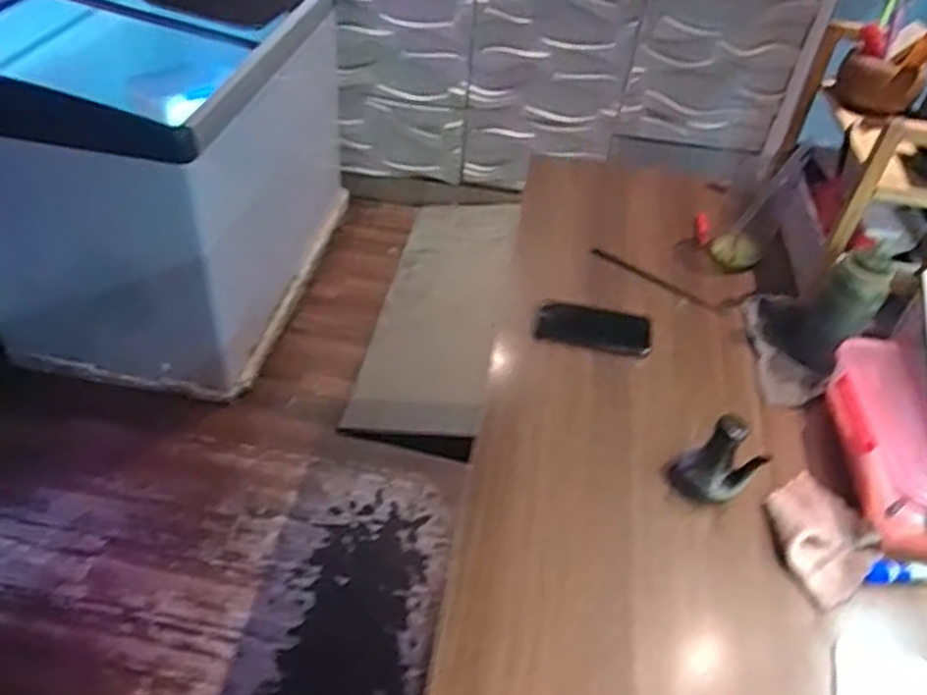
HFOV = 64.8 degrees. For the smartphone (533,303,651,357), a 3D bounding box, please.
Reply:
[{"bbox_3d":[0.176,-0.031,0.991,0.151,0.010,0.090,11,43,6],"label":"smartphone"}]

